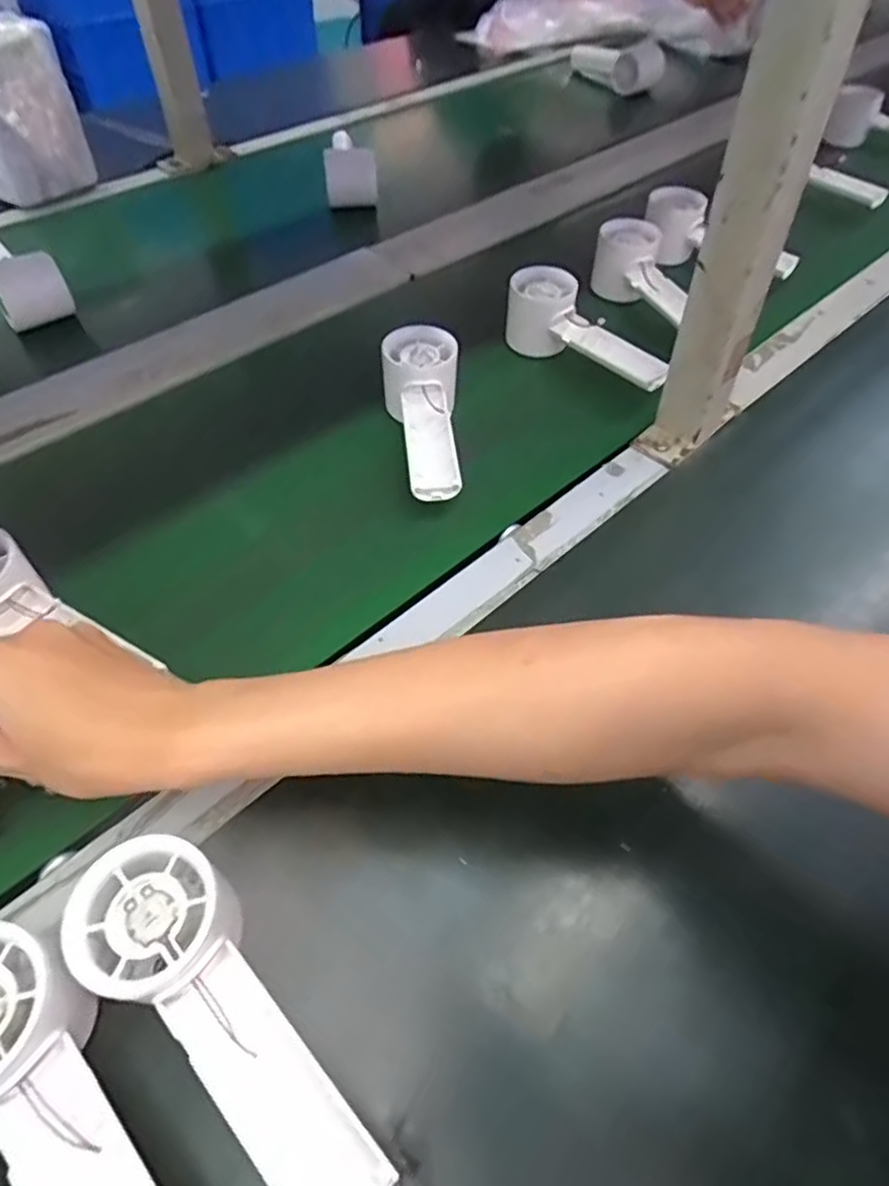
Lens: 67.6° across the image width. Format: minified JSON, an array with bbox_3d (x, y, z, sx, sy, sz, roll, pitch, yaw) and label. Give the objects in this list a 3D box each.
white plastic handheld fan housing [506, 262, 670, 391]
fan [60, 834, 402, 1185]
[{"bbox_3d":[0.120,-0.218,0.560,0.155,0.050,0.051,39,62,23],"label":"white plastic handheld fan housing"},{"bbox_3d":[-0.081,0.165,0.261,0.159,0.040,0.056,35,61,21],"label":"fan"}]

